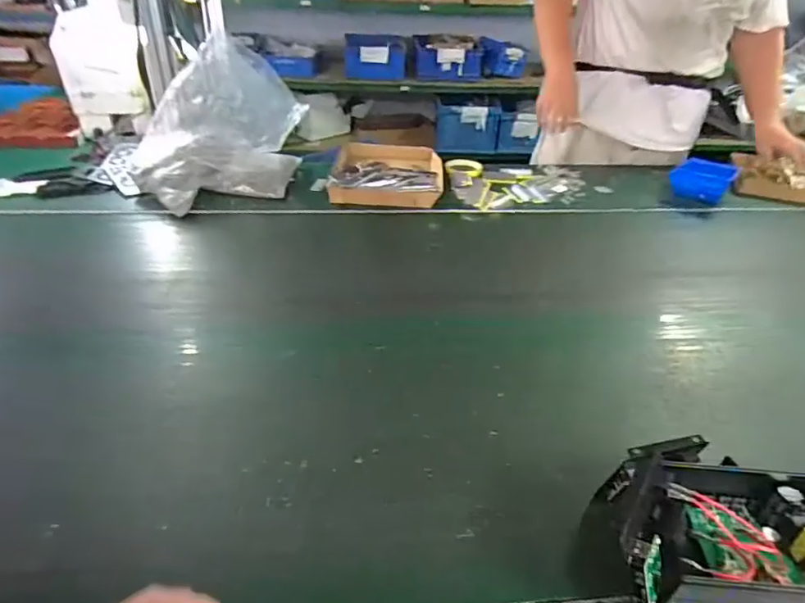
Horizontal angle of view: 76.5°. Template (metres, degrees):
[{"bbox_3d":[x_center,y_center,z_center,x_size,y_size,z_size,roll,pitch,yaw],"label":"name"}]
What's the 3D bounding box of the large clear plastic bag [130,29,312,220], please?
[{"bbox_3d":[-0.395,-0.390,1.114,0.378,0.268,0.238,-19,41,-28],"label":"large clear plastic bag"}]

